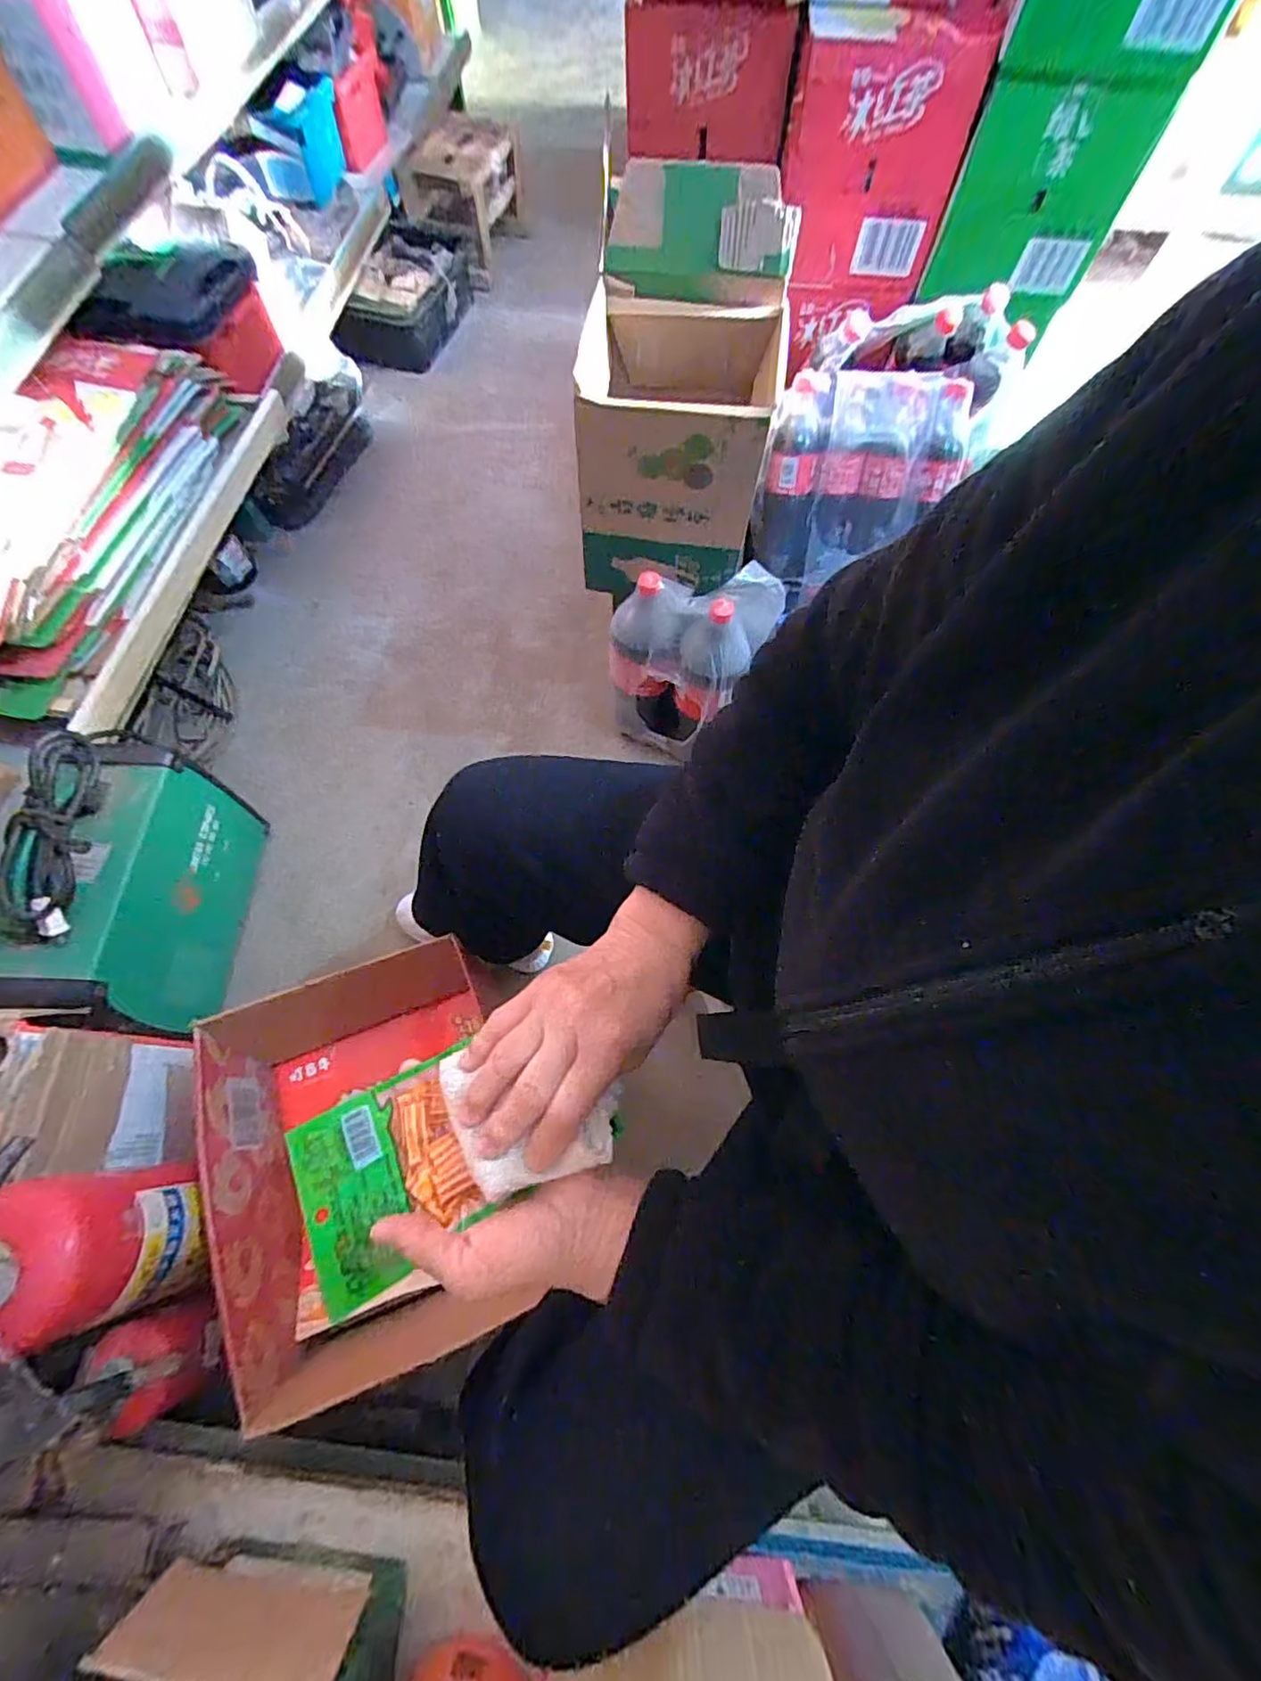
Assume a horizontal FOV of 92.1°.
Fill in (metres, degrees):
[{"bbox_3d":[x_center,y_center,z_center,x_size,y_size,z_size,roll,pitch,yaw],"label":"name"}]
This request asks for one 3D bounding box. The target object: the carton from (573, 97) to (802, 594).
[{"bbox_3d":[0.059,-0.569,0.790,0.248,0.347,0.293,0,68,0],"label":"carton"}]

